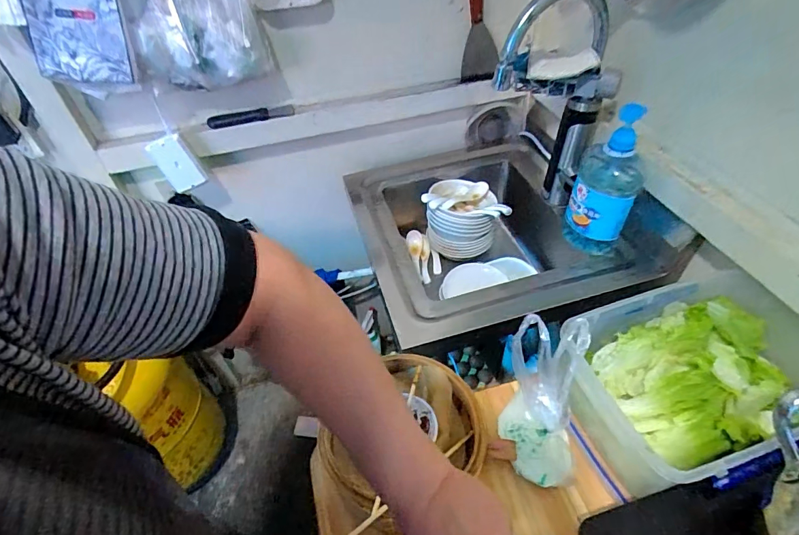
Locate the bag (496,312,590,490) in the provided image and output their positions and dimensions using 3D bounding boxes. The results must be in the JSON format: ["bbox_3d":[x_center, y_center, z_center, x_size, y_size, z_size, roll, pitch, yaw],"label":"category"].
[{"bbox_3d":[0.174,0.157,0.531,0.085,0.203,0.058,7,6,11],"label":"bag"}]

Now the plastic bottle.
[{"bbox_3d":[0.342,-0.139,0.716,0.097,0.241,0.081,16,49,19],"label":"plastic bottle"}]

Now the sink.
[{"bbox_3d":[0.177,-0.060,0.944,0.488,0.244,0.544,-14,46,-9],"label":"sink"}]

